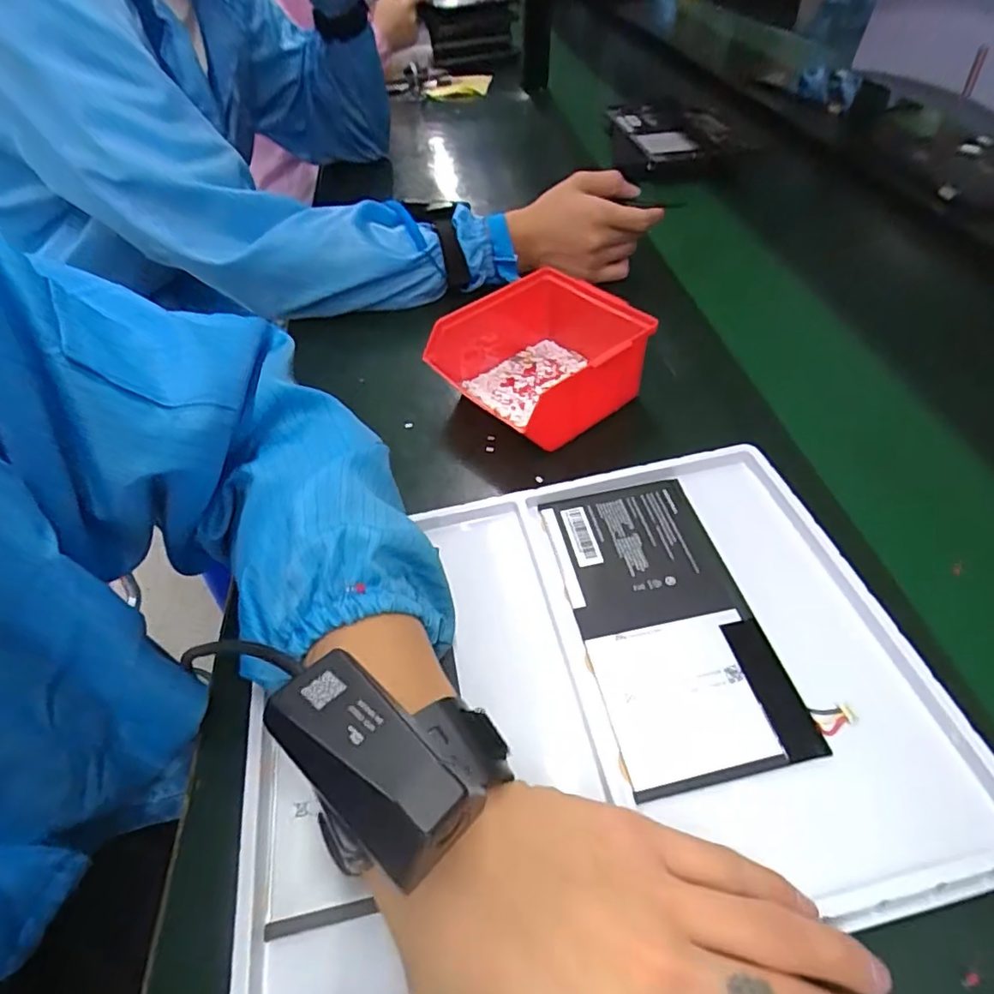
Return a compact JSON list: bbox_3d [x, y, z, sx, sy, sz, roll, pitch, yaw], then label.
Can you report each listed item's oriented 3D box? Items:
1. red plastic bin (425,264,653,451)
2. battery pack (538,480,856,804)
[{"bbox_3d":[0.031,-0.116,0.441,0.155,0.063,0.120,32,59,30],"label":"red plastic bin"},{"bbox_3d":[0.089,0.060,0.305,0.095,0.004,0.170,-13,48,-5],"label":"battery pack"}]

